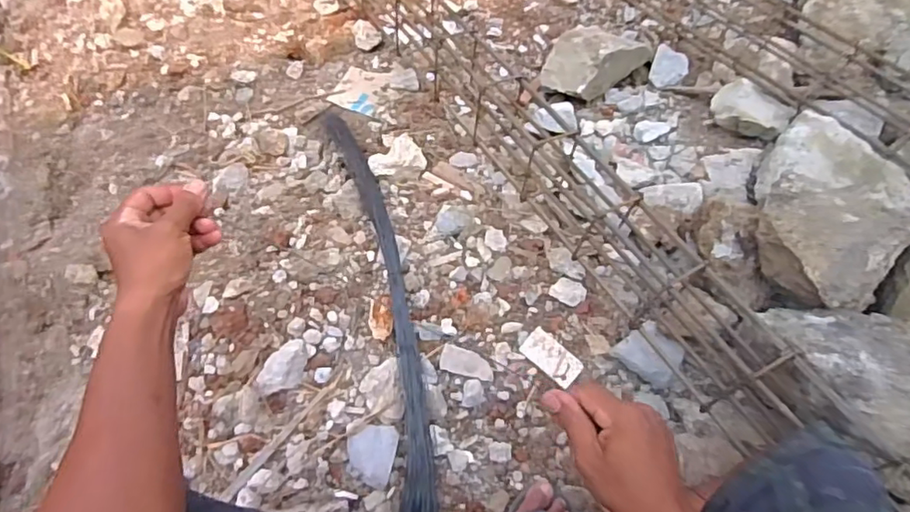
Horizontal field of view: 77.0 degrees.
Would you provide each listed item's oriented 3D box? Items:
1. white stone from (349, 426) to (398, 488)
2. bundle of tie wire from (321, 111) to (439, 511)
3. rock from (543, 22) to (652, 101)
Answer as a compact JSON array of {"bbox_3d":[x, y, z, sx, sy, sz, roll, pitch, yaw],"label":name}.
[{"bbox_3d":[-0.123,0.290,0.841,0.070,0.012,0.080,8,60,2],"label":"white stone"},{"bbox_3d":[-0.134,0.025,0.974,0.079,0.090,0.832,-11,61,-9],"label":"bundle of tie wire"},{"bbox_3d":[0.313,-0.442,1.273,0.226,0.126,0.148,-33,66,-19],"label":"rock"}]

